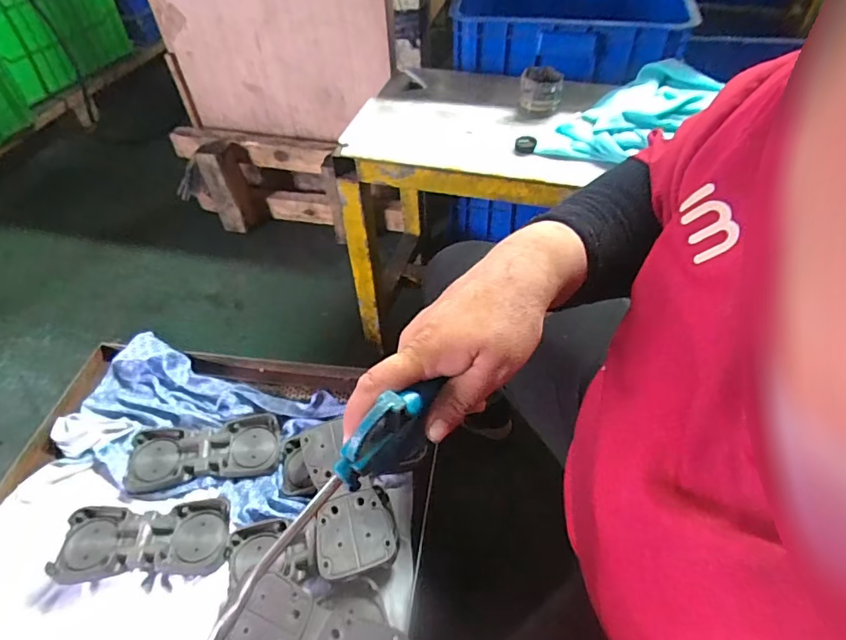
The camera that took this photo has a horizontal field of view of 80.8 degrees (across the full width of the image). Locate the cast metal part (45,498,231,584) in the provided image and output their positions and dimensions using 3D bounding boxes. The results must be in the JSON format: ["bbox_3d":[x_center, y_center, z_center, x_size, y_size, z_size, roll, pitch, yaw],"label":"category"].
[{"bbox_3d":[-0.413,0.324,0.740,0.237,0.032,0.104,-5,50,-2],"label":"cast metal part"}]

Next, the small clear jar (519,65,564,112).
[{"bbox_3d":[0.186,-0.364,0.780,0.064,0.043,0.069,9,51,10],"label":"small clear jar"}]

